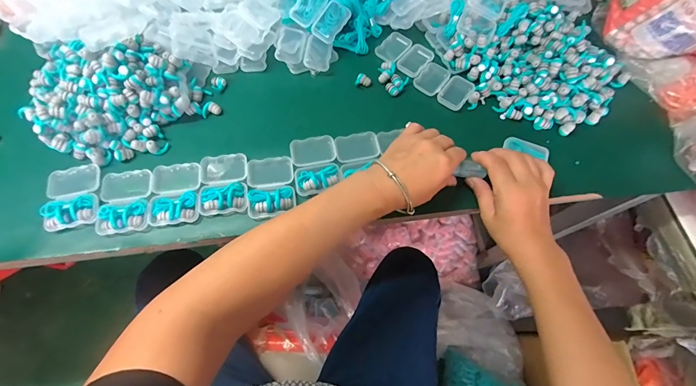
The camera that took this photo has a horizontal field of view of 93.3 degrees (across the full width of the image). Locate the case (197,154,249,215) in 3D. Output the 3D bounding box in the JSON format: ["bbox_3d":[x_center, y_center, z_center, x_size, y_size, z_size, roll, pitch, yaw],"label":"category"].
[{"bbox_3d":[-0.147,-0.012,0.391,0.055,0.012,0.073,-6,68,-5],"label":"case"}]

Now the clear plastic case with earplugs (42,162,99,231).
[{"bbox_3d":[-0.317,0.003,0.377,0.054,0.014,0.074,-14,69,-8],"label":"clear plastic case with earplugs"}]

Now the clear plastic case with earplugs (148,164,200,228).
[{"bbox_3d":[-0.202,0.000,0.384,0.054,0.014,0.073,-5,68,-5],"label":"clear plastic case with earplugs"}]

